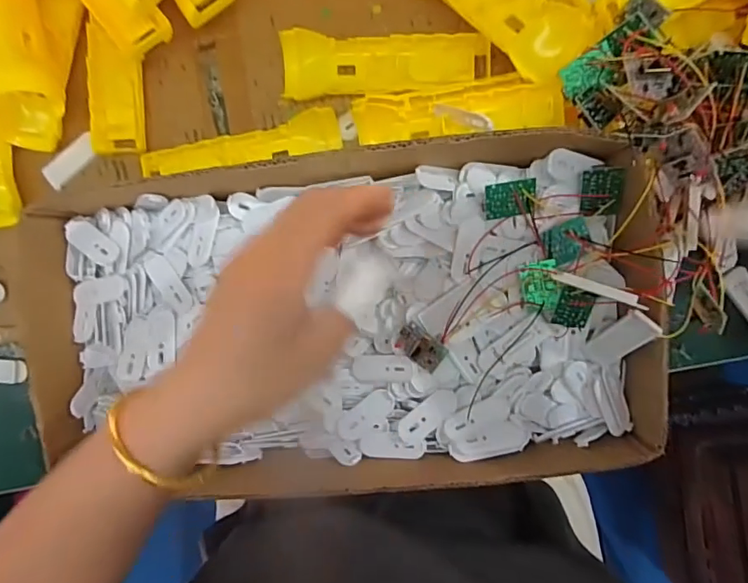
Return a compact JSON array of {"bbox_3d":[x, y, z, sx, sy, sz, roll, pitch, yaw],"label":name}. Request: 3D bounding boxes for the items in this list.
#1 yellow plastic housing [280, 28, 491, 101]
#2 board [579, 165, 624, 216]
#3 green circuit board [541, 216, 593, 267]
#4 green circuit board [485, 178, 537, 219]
[{"bbox_3d":[0.009,-0.181,0.385,0.163,0.025,0.042,2,91,4],"label":"yellow plastic housing"},{"bbox_3d":[0.154,-0.068,0.326,0.025,0.004,0.034,3,121,17],"label":"board"},{"bbox_3d":[0.133,-0.034,0.331,0.006,0.033,0.025,-12,79,-34],"label":"green circuit board"},{"bbox_3d":[0.095,-0.064,0.333,0.035,0.004,0.026,-9,121,5],"label":"green circuit board"}]

